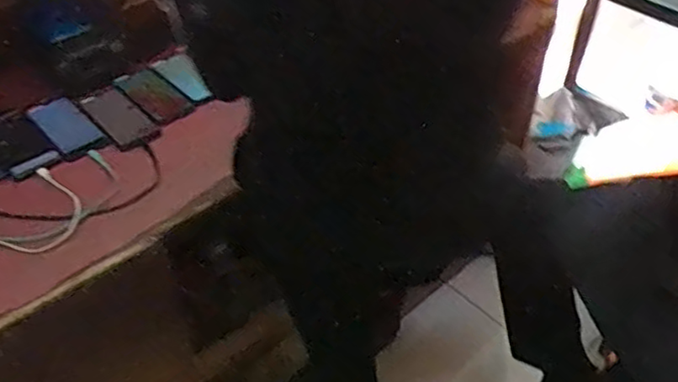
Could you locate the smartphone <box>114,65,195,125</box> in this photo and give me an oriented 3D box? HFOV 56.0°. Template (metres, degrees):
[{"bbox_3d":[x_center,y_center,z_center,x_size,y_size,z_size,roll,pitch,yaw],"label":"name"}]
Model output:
[{"bbox_3d":[-0.287,-0.147,0.995,0.070,0.148,0.010,-21,65,13],"label":"smartphone"}]

